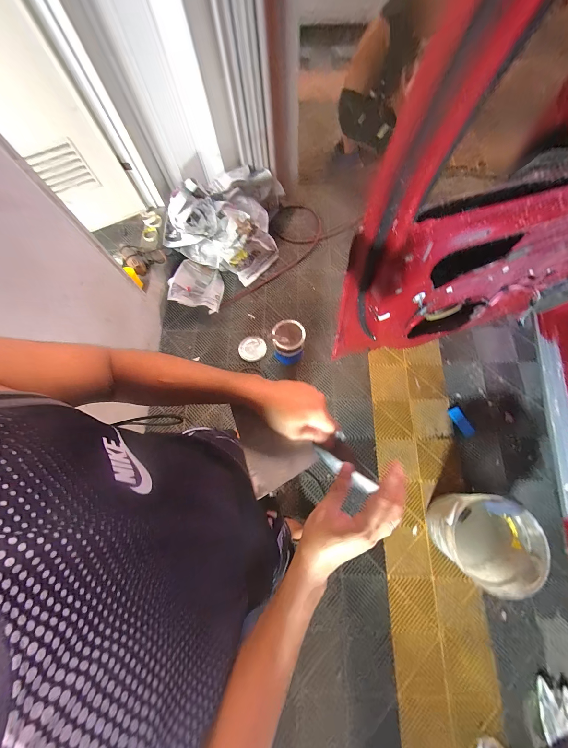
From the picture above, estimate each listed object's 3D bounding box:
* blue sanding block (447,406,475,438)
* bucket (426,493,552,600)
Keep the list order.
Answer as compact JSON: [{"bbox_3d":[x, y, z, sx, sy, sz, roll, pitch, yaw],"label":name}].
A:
[{"bbox_3d":[0.886,0.238,1.346,0.063,0.031,0.153,-22,73,-5],"label":"blue sanding block"},{"bbox_3d":[0.783,0.646,1.094,0.285,0.316,0.308,-1,72,2],"label":"bucket"}]

